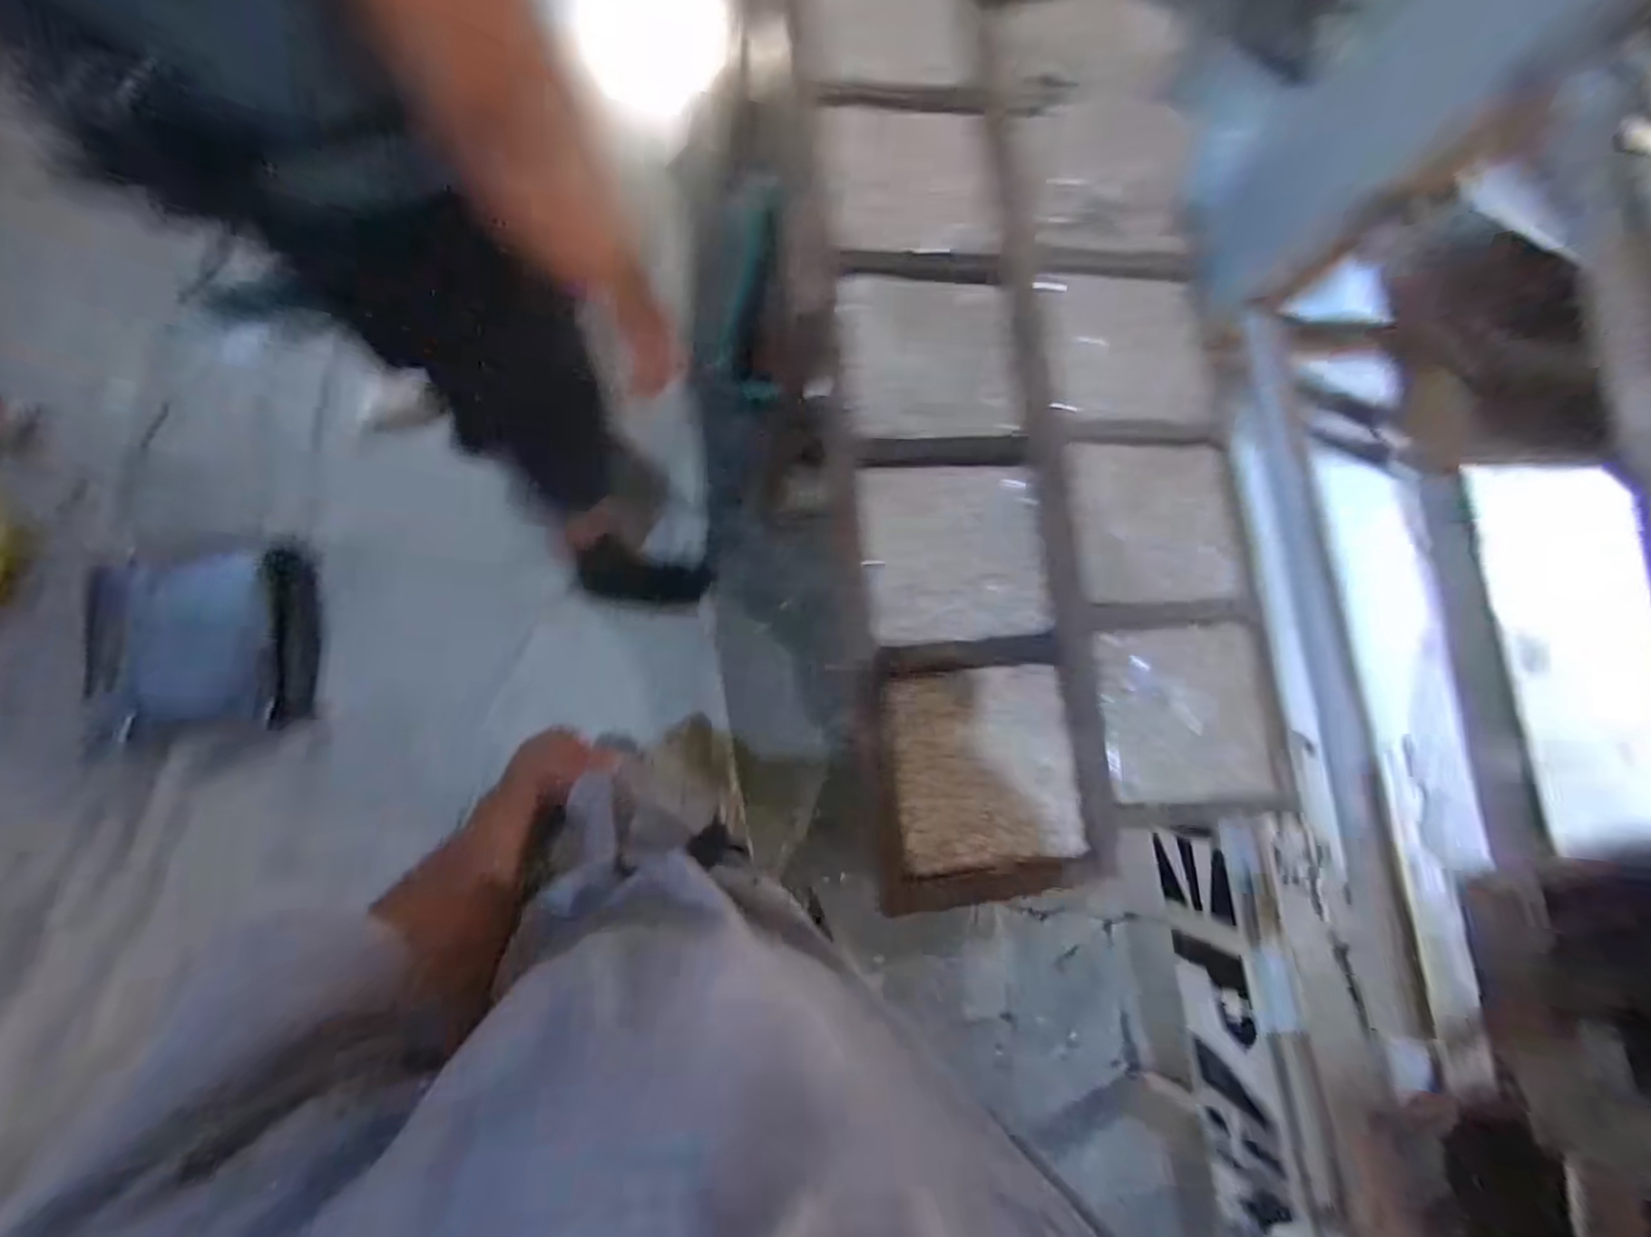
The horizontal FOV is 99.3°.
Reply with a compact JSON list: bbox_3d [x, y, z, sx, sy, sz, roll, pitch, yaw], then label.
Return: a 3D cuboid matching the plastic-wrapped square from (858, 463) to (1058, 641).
[{"bbox_3d":[0.126,-0.067,0.683,0.175,0.024,0.179,-4,81,-12],"label":"plastic-wrapped square"}]

